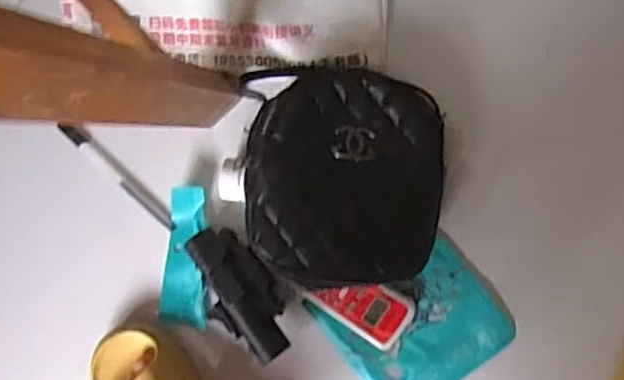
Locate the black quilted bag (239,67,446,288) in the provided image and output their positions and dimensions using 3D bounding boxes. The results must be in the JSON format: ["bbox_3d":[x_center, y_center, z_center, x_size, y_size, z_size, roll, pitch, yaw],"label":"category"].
[{"bbox_3d":[0.027,-0.010,0.624,0.178,0.055,0.189,6,86,-8],"label":"black quilted bag"}]

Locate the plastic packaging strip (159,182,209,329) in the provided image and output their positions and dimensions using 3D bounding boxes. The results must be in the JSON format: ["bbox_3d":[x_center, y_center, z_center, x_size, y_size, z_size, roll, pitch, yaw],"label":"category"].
[{"bbox_3d":[-0.128,0.066,0.679,0.045,0.017,0.137,0,94,8],"label":"plastic packaging strip"}]

